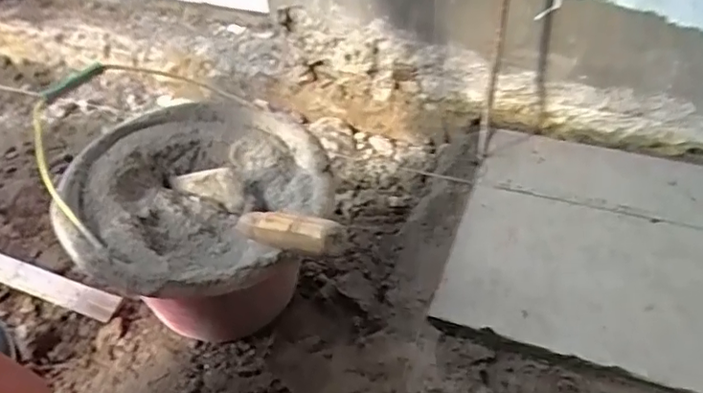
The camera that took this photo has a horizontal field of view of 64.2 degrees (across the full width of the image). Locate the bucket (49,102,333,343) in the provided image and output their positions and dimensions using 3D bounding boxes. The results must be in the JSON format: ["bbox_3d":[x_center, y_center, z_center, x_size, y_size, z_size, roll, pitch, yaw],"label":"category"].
[{"bbox_3d":[-0.168,0.038,0.650,0.277,0.170,0.262,-1,41,0],"label":"bucket"}]

